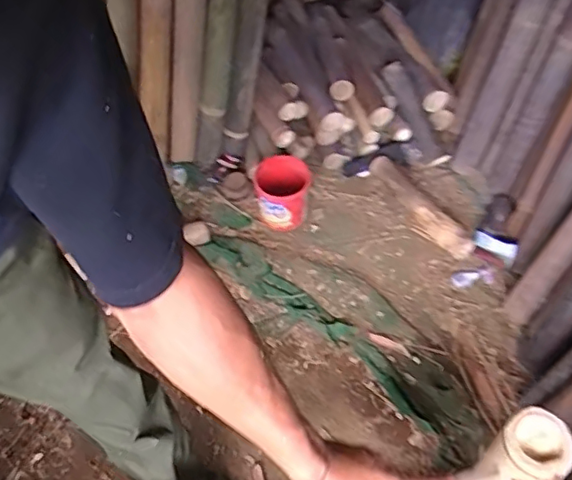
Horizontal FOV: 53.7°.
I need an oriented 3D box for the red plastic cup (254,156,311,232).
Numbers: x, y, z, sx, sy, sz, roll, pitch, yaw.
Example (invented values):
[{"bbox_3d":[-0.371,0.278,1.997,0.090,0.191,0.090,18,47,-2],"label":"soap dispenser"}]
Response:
[{"bbox_3d":[-0.010,-0.122,1.516,0.143,0.155,0.143,-1,48,1],"label":"red plastic cup"}]

